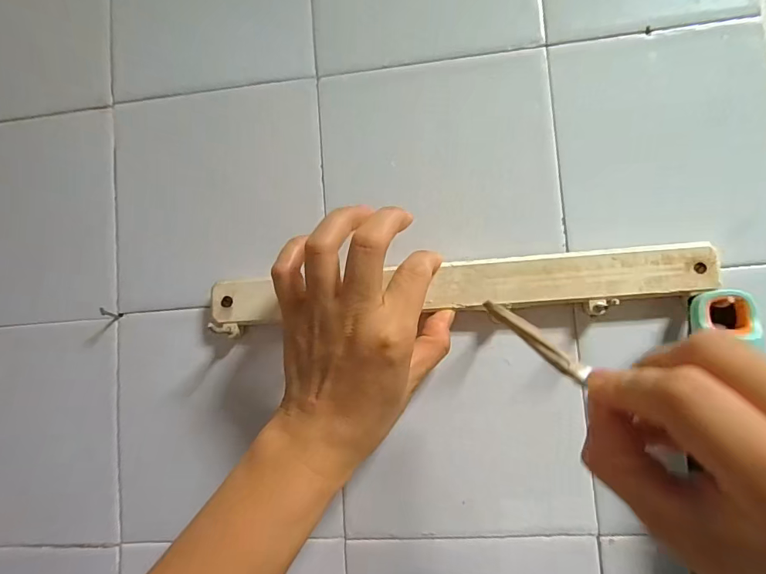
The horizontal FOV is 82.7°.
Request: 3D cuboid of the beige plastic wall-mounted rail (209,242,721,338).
[{"bbox_3d":[0.042,0.003,0.272,0.306,0.035,0.011,-5,-4,7],"label":"beige plastic wall-mounted rail"}]

